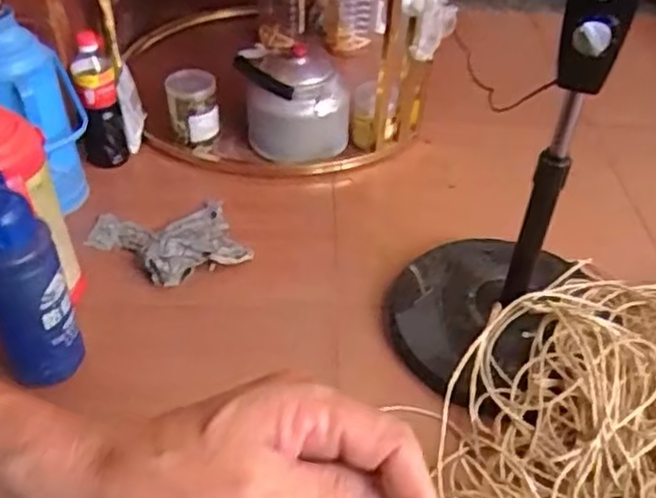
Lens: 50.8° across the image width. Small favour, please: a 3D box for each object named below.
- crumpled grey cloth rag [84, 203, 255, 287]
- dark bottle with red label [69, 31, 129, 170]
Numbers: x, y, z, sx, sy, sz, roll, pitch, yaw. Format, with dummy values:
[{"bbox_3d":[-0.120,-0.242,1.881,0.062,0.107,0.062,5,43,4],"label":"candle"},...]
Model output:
[{"bbox_3d":[-0.288,-0.019,1.224,0.250,0.060,0.211,-15,45,-19],"label":"crumpled grey cloth rag"},{"bbox_3d":[-0.422,-0.251,1.271,0.085,0.271,0.067,-12,44,-15],"label":"dark bottle with red label"}]

